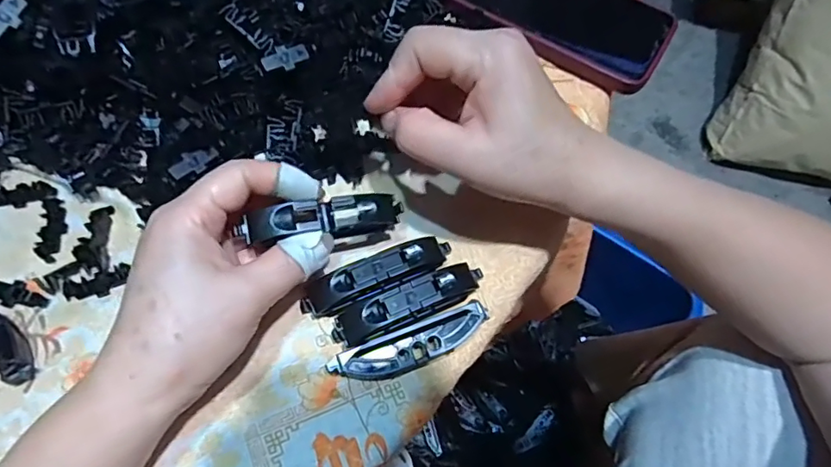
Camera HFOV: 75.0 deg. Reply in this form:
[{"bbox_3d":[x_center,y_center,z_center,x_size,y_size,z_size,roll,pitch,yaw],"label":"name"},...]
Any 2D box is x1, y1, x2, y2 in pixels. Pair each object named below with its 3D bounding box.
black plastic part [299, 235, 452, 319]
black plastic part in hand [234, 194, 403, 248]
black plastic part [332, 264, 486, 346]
[{"bbox_3d":[-0.019,0.021,0.278,0.080,0.014,0.019,-24,69,-12],"label":"black plastic part"},{"bbox_3d":[-0.044,-0.007,0.260,0.078,0.011,0.017,-9,65,-18],"label":"black plastic part in hand"},{"bbox_3d":[-0.002,0.035,0.272,0.080,0.015,0.017,-23,69,-12],"label":"black plastic part"}]

